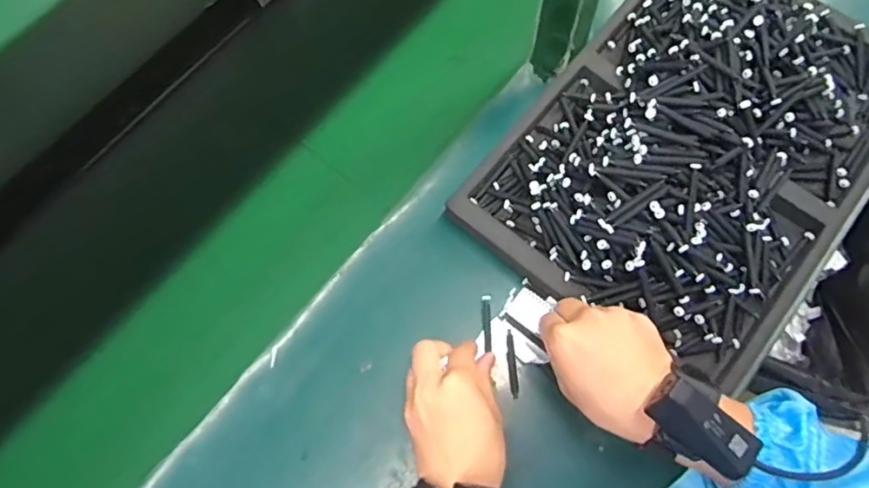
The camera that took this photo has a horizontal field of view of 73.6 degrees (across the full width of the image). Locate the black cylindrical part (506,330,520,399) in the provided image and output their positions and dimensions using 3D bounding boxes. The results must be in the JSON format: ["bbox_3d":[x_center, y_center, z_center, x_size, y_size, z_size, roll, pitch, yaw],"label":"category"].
[{"bbox_3d":[0.070,0.110,0.530,0.009,0.008,0.060,-5,84,1],"label":"black cylindrical part"}]

